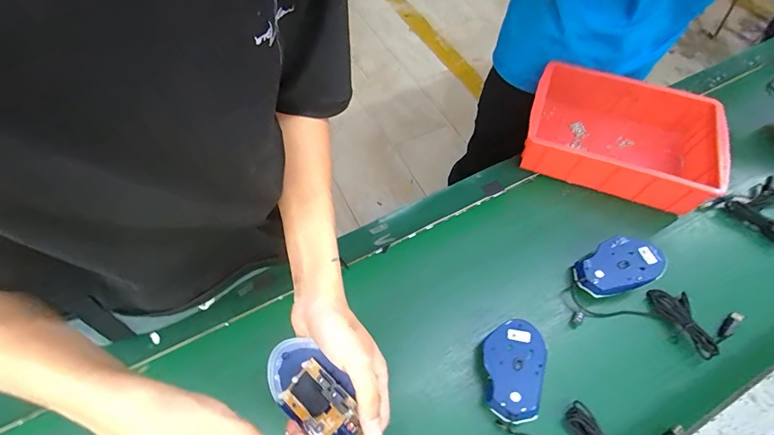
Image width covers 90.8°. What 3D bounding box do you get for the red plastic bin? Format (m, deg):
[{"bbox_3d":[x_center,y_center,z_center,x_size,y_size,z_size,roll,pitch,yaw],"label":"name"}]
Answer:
[{"bbox_3d":[0.395,-0.133,0.661,0.301,0.106,0.207,19,61,11],"label":"red plastic bin"}]

